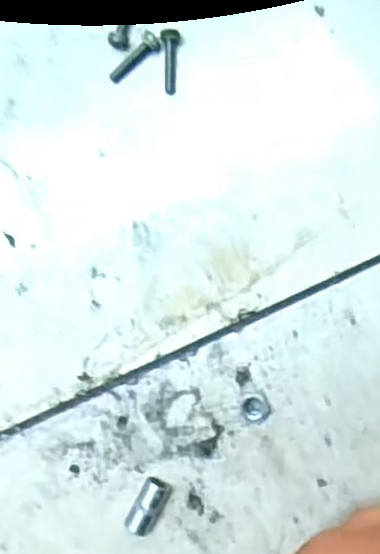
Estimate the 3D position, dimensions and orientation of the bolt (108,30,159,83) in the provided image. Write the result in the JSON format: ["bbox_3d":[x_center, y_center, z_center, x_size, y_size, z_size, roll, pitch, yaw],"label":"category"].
[{"bbox_3d":[-0.026,-0.102,0.363,0.028,0.005,0.009,-44,86,5],"label":"bolt"}]

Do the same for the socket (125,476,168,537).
[{"bbox_3d":[-0.020,0.107,0.364,0.011,0.010,0.026,27,93,5],"label":"socket"}]

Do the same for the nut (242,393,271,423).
[{"bbox_3d":[0.031,0.061,0.361,0.013,0.004,0.013,0,91,6],"label":"nut"}]

